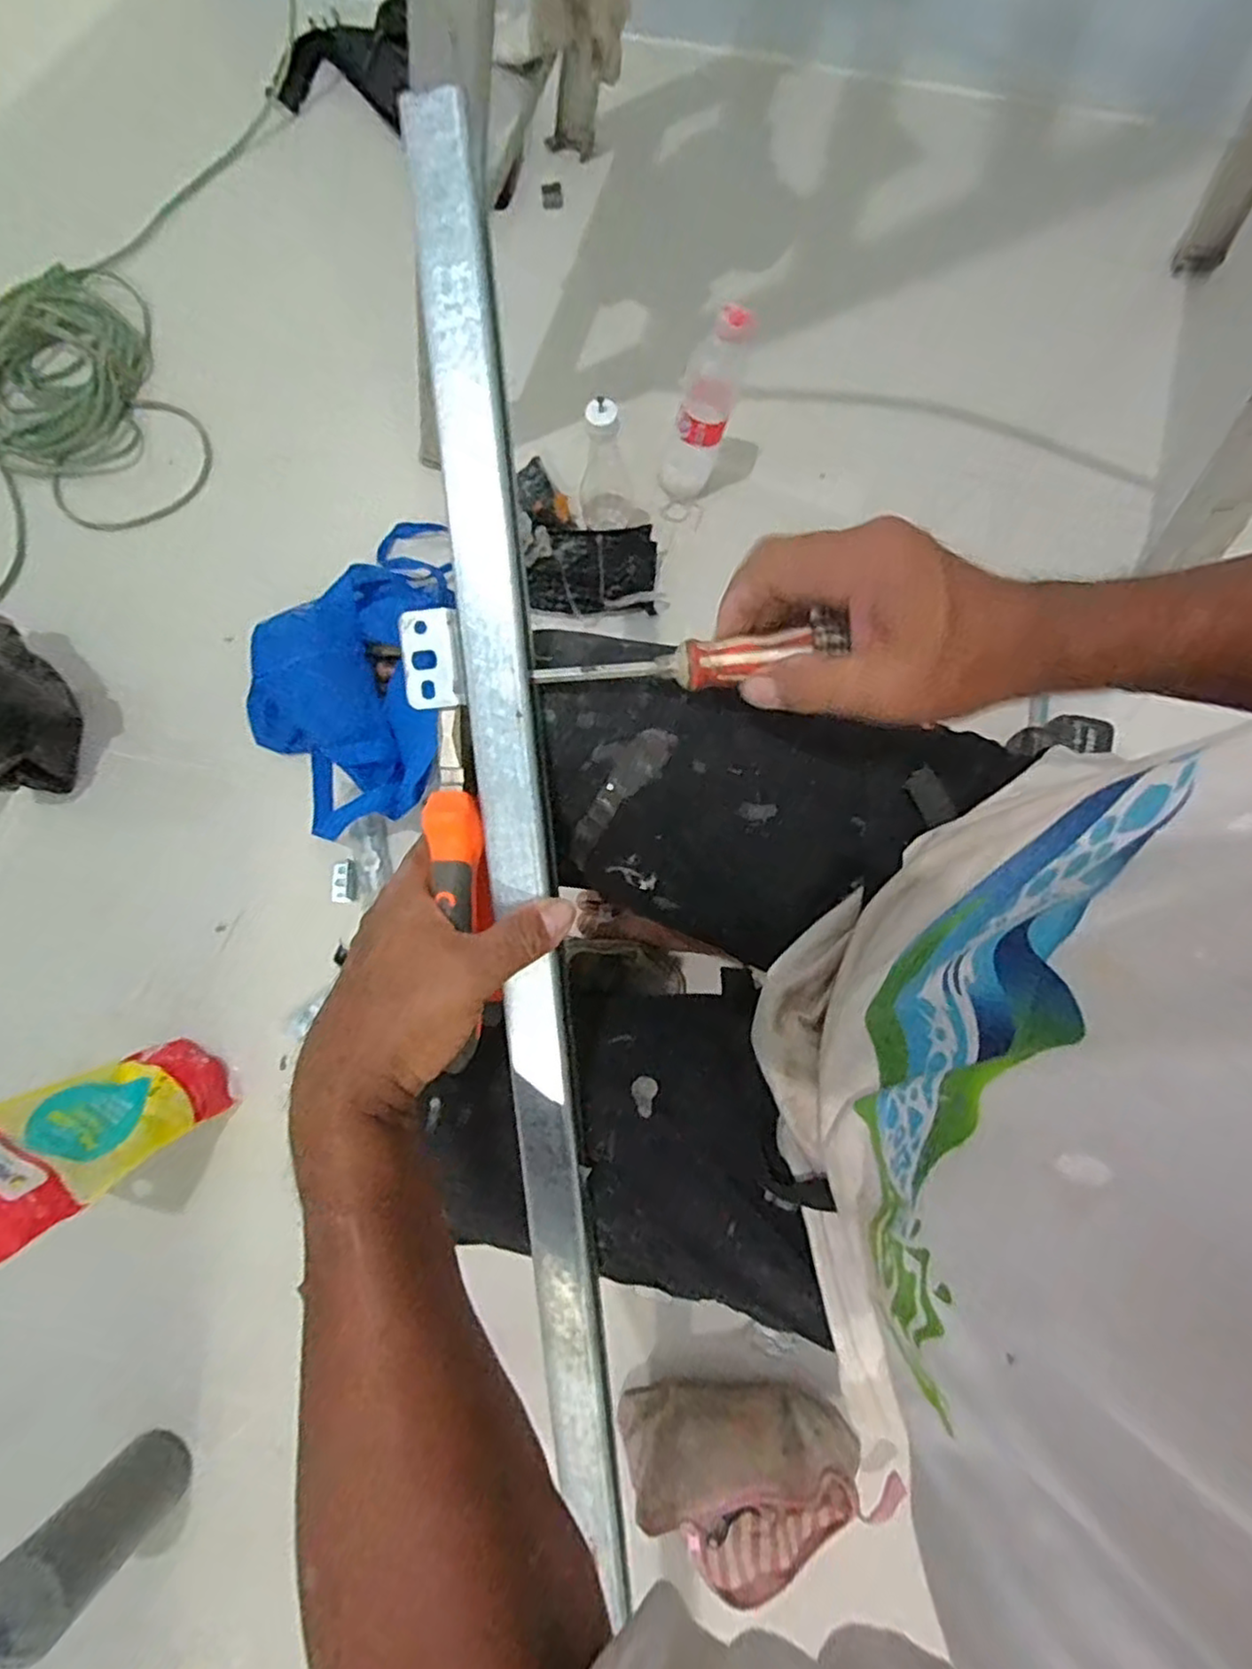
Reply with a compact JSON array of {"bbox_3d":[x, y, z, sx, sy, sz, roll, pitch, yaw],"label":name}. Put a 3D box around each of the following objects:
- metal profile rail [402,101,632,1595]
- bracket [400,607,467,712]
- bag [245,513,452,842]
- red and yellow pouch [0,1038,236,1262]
[{"bbox_3d":[-0.048,0.040,0.354,0.034,0.030,0.711,-6,97,-1],"label":"metal profile rail"},{"bbox_3d":[-0.091,-0.082,0.328,0.027,0.006,0.045,-5,99,0],"label":"bracket"},{"bbox_3d":[-0.313,-0.185,0.820,0.233,0.079,0.377,2,78,1],"label":"bag"},{"bbox_3d":[-0.498,0.268,0.639,0.136,0.259,0.034,25,110,10],"label":"red and yellow pouch"}]

